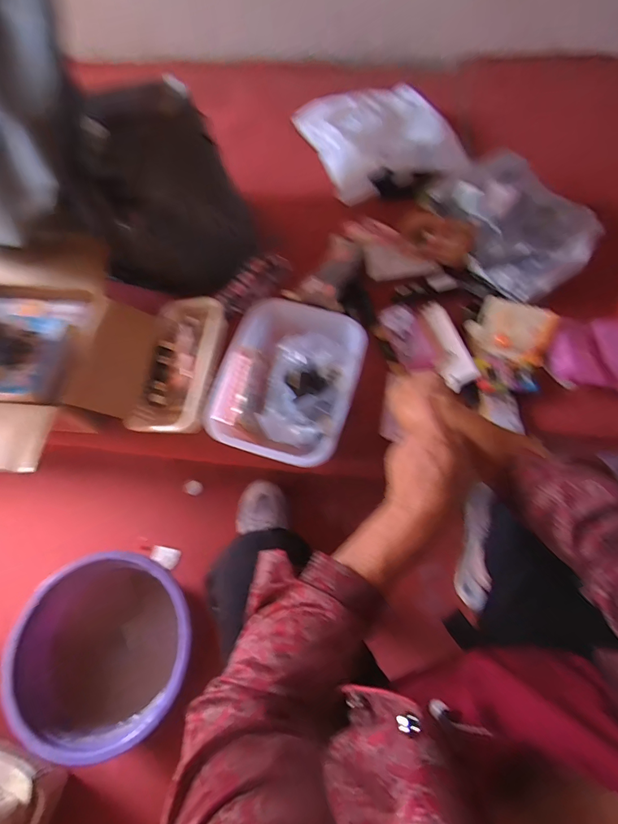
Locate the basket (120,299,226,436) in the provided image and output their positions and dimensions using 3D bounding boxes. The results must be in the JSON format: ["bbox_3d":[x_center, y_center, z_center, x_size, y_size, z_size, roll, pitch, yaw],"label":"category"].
[{"bbox_3d":[-0.234,-0.091,0.719,0.130,0.071,0.274,5,65,4],"label":"basket"}]

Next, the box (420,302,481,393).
[{"bbox_3d":[0.256,-0.126,0.747,0.056,0.039,0.178,-15,66,-6],"label":"box"}]

